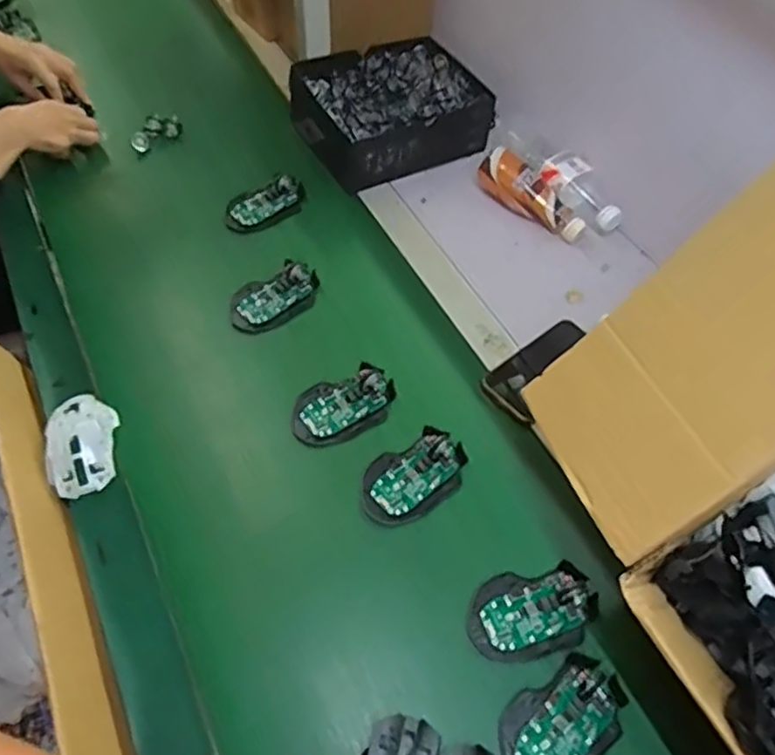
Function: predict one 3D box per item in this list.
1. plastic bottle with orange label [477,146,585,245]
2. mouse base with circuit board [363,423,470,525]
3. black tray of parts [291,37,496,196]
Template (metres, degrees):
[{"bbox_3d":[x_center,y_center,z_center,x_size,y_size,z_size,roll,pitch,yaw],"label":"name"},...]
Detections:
[{"bbox_3d":[0.192,-0.240,0.885,0.163,0.054,0.050,41,61,8],"label":"plastic bottle with orange label"},{"bbox_3d":[0.027,0.097,0.658,0.112,0.028,0.070,-33,60,-23],"label":"mouse base with circuit board"},{"bbox_3d":[0.002,-0.378,0.945,0.263,0.096,0.197,-28,58,-21],"label":"black tray of parts"}]

